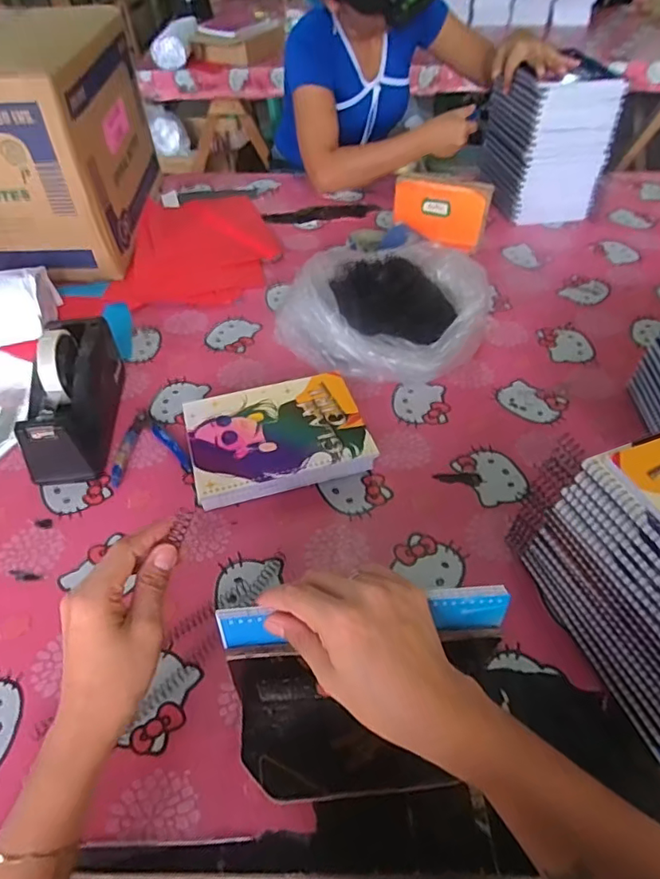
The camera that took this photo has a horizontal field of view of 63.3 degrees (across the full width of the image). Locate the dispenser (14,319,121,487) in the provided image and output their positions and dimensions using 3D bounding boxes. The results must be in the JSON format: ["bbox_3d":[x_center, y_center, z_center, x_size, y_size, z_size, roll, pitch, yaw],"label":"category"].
[{"bbox_3d":[-0.305,-0.057,0.635,0.069,0.114,0.204,-5,48,-5],"label":"dispenser"}]

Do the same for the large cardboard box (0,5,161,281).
[{"bbox_3d":[-0.526,-0.496,0.905,0.349,0.284,0.393,-2,48,-2],"label":"large cardboard box"}]

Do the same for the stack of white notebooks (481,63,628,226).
[{"bbox_3d":[0.399,-0.552,1.002,0.159,0.228,0.196,-9,49,-9],"label":"stack of white notebooks"}]

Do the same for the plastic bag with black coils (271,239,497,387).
[{"bbox_3d":[0.085,-0.187,0.747,0.254,0.124,0.243,29,54,23],"label":"plastic bag with black coils"}]

